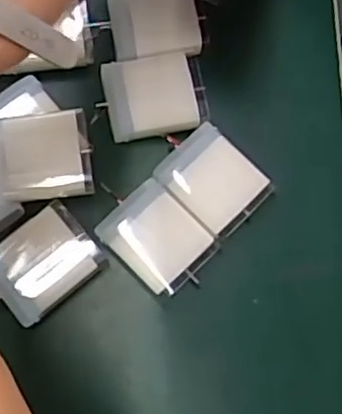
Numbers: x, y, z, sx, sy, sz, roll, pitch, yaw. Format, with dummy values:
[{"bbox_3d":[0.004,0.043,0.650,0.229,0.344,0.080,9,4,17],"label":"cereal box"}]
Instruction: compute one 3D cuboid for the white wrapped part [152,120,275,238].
[{"bbox_3d":[0.022,-0.012,0.332,0.051,0.021,0.041,44,80,8],"label":"white wrapped part"}]

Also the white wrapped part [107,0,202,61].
[{"bbox_3d":[-0.009,-0.102,0.349,0.048,0.013,0.042,-7,77,-3],"label":"white wrapped part"}]

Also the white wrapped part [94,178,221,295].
[{"bbox_3d":[-0.007,0.017,0.326,0.050,0.025,0.041,44,80,8],"label":"white wrapped part"}]

